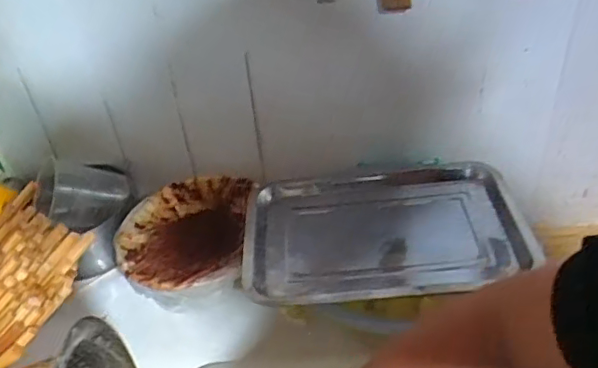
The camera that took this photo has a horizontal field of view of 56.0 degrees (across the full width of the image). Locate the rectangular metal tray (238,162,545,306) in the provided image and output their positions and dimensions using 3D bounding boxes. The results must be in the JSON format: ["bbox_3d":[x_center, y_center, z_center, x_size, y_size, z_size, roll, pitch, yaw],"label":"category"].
[{"bbox_3d":[0.092,0.053,0.634,0.305,0.028,0.202,-8,38,0],"label":"rectangular metal tray"}]

